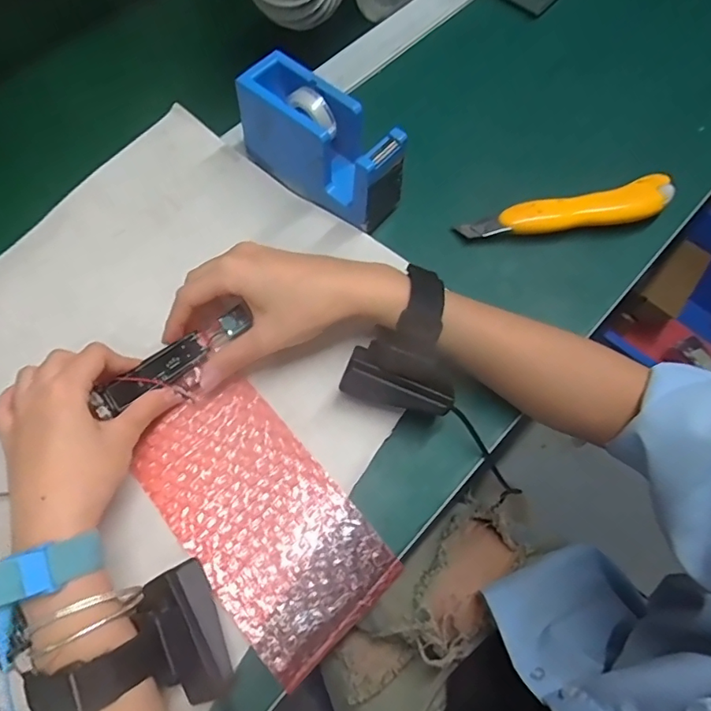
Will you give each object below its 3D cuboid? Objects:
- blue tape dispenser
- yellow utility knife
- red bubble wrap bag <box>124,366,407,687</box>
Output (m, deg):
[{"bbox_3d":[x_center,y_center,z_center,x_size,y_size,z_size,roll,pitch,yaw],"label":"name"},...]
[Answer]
[{"bbox_3d":[-0.027,-0.160,0.399,0.129,0.075,0.046,38,71,12],"label":"blue tape dispenser"},{"bbox_3d":[0.171,-0.112,0.417,0.167,0.029,0.036,-12,69,-7],"label":"yellow utility knife"},{"bbox_3d":[-0.061,0.100,0.330,0.094,0.012,0.174,-39,74,-16],"label":"red bubble wrap bag"}]

